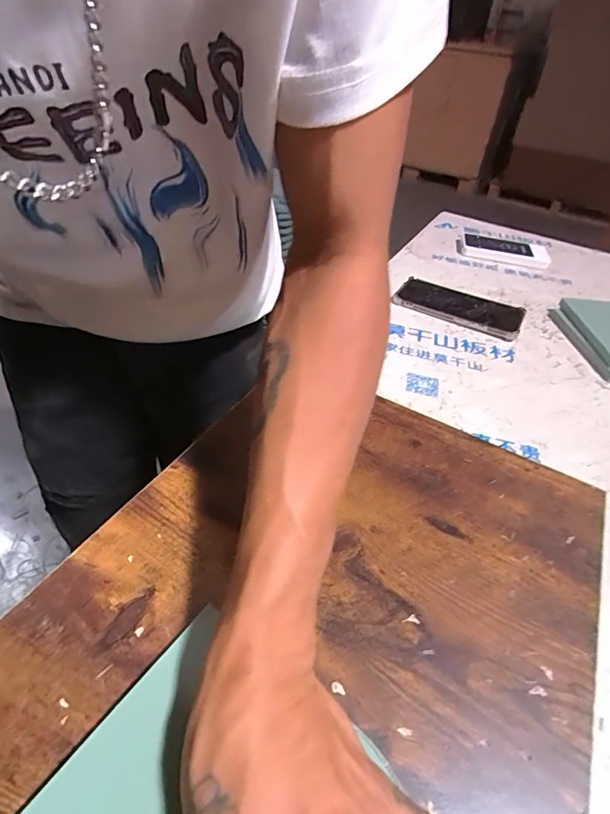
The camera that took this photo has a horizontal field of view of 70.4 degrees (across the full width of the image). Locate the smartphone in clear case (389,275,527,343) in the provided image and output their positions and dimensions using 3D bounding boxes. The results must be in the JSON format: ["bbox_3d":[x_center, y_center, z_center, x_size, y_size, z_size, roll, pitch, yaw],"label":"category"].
[{"bbox_3d":[0.208,-0.137,0.588,0.164,0.017,0.085,22,45,16],"label":"smartphone in clear case"}]

